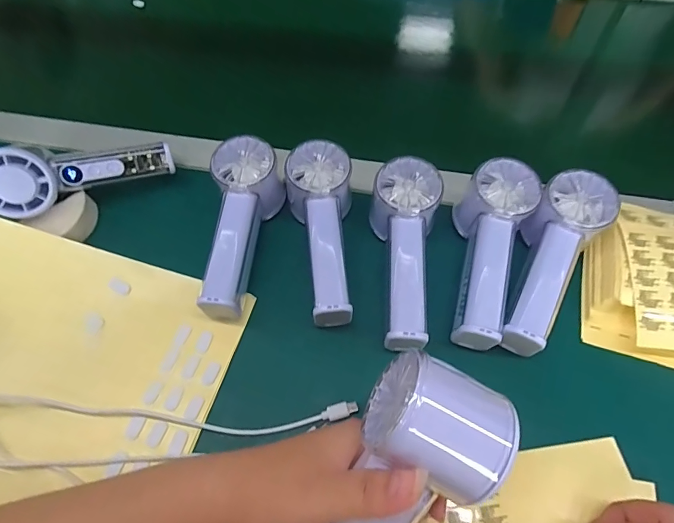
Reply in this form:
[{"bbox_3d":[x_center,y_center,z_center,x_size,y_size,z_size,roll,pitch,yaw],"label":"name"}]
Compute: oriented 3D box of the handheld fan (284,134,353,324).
[{"bbox_3d":[-0.010,-0.024,0.343,0.055,0.059,0.146,-8,60,-4],"label":"handheld fan"}]

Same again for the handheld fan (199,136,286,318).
[{"bbox_3d":[-0.077,-0.030,0.346,0.052,0.056,0.146,0,60,1],"label":"handheld fan"}]

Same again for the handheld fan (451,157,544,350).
[{"bbox_3d":[0.117,-0.010,0.329,0.054,0.052,0.145,18,62,11],"label":"handheld fan"}]

